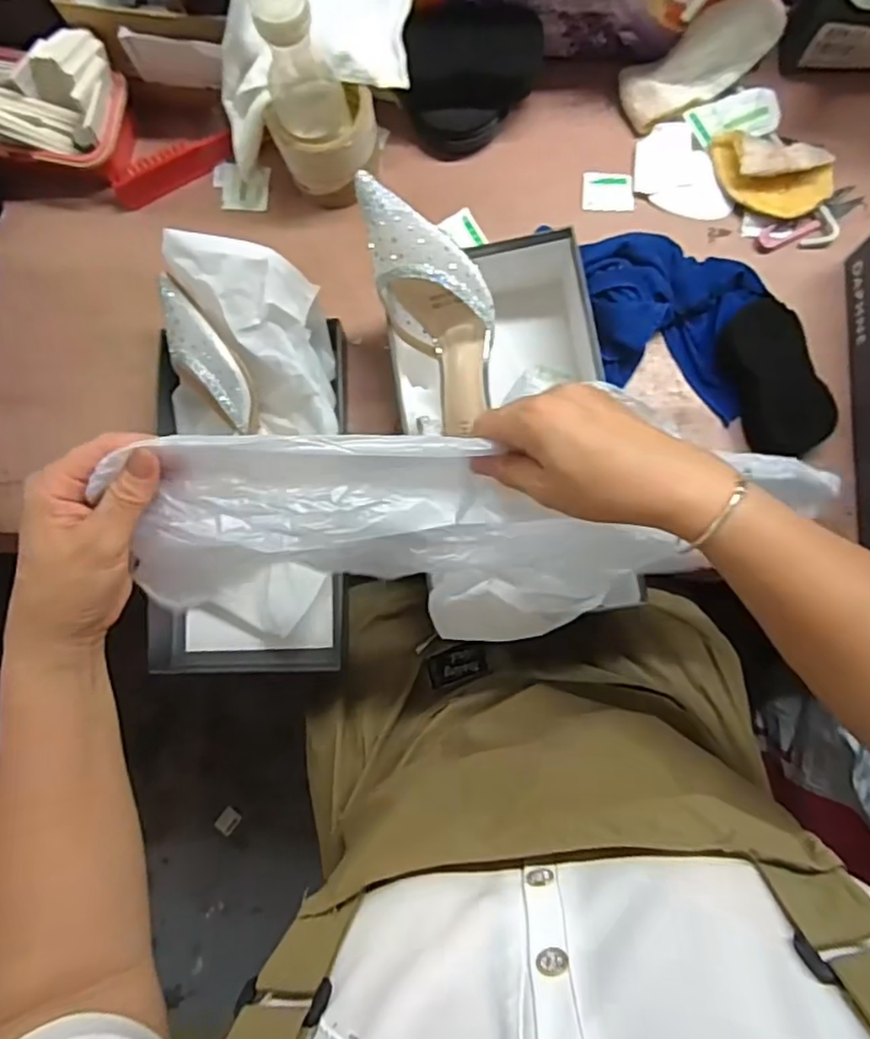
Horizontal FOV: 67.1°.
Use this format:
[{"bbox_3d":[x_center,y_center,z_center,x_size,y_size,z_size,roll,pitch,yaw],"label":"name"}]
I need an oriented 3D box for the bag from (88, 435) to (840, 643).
[{"bbox_3d":[0.032,0.013,0.420,0.441,0.095,0.120,6,84,-14],"label":"bag"}]

